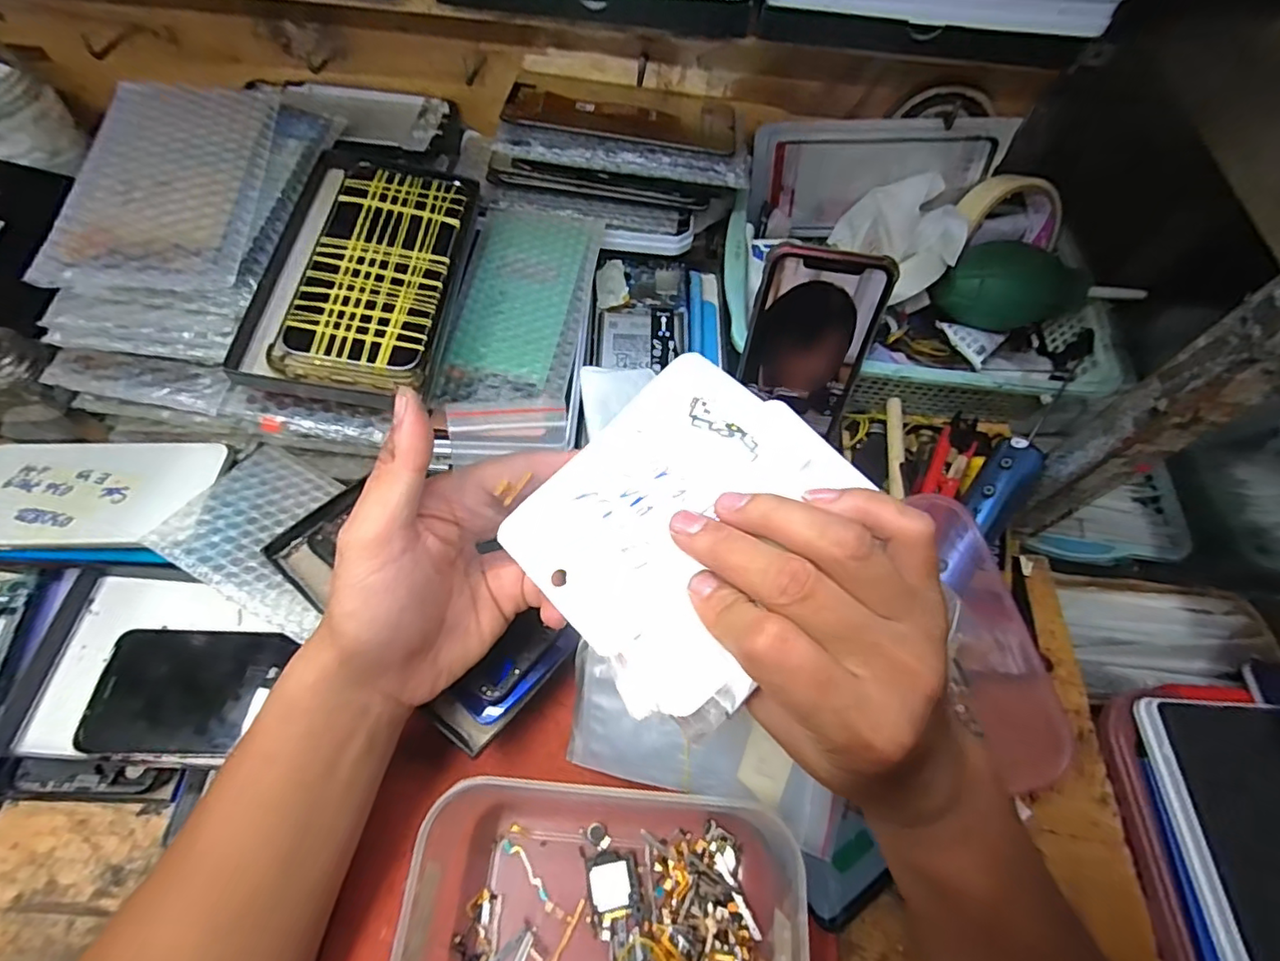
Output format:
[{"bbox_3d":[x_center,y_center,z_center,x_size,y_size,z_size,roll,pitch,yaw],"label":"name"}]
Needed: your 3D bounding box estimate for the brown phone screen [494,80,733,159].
[{"bbox_3d":[-0.011,-0.261,0.412,0.158,0.012,0.072,7,52,-3],"label":"brown phone screen"}]

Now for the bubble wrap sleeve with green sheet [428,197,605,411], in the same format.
[{"bbox_3d":[-0.079,-0.119,0.389,0.084,0.017,0.166,8,62,1],"label":"bubble wrap sleeve with green sheet"}]

